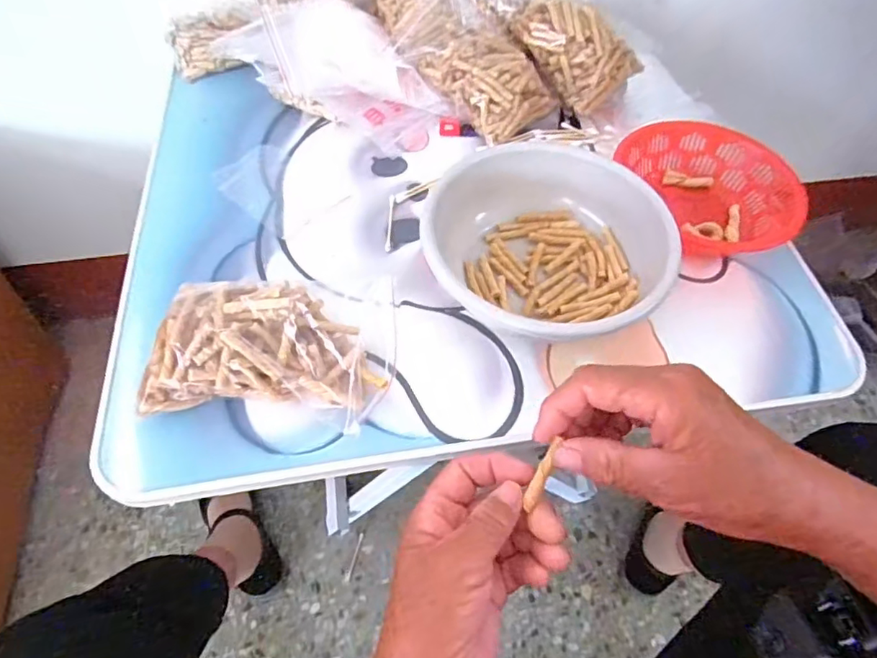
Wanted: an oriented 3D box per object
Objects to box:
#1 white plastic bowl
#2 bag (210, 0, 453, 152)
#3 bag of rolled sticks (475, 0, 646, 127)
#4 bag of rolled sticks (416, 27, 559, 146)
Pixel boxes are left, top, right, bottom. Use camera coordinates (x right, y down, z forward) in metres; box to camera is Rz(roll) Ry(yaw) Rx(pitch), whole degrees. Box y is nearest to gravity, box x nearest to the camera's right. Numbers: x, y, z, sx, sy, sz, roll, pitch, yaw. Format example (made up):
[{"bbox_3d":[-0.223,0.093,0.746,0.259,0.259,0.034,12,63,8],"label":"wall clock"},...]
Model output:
[{"bbox_3d":[0.083,-0.064,0.451,0.185,0.069,0.176,1,55,-1],"label":"white plastic bowl"},{"bbox_3d":[-0.112,-0.287,0.599,0.130,0.079,0.251,-38,64,-25],"label":"bag"},{"bbox_3d":[0.130,-0.316,0.588,0.199,0.062,0.083,44,62,2],"label":"bag of rolled sticks"},{"bbox_3d":[0.057,-0.263,0.581,0.098,0.055,0.121,-36,63,-24],"label":"bag of rolled sticks"}]

